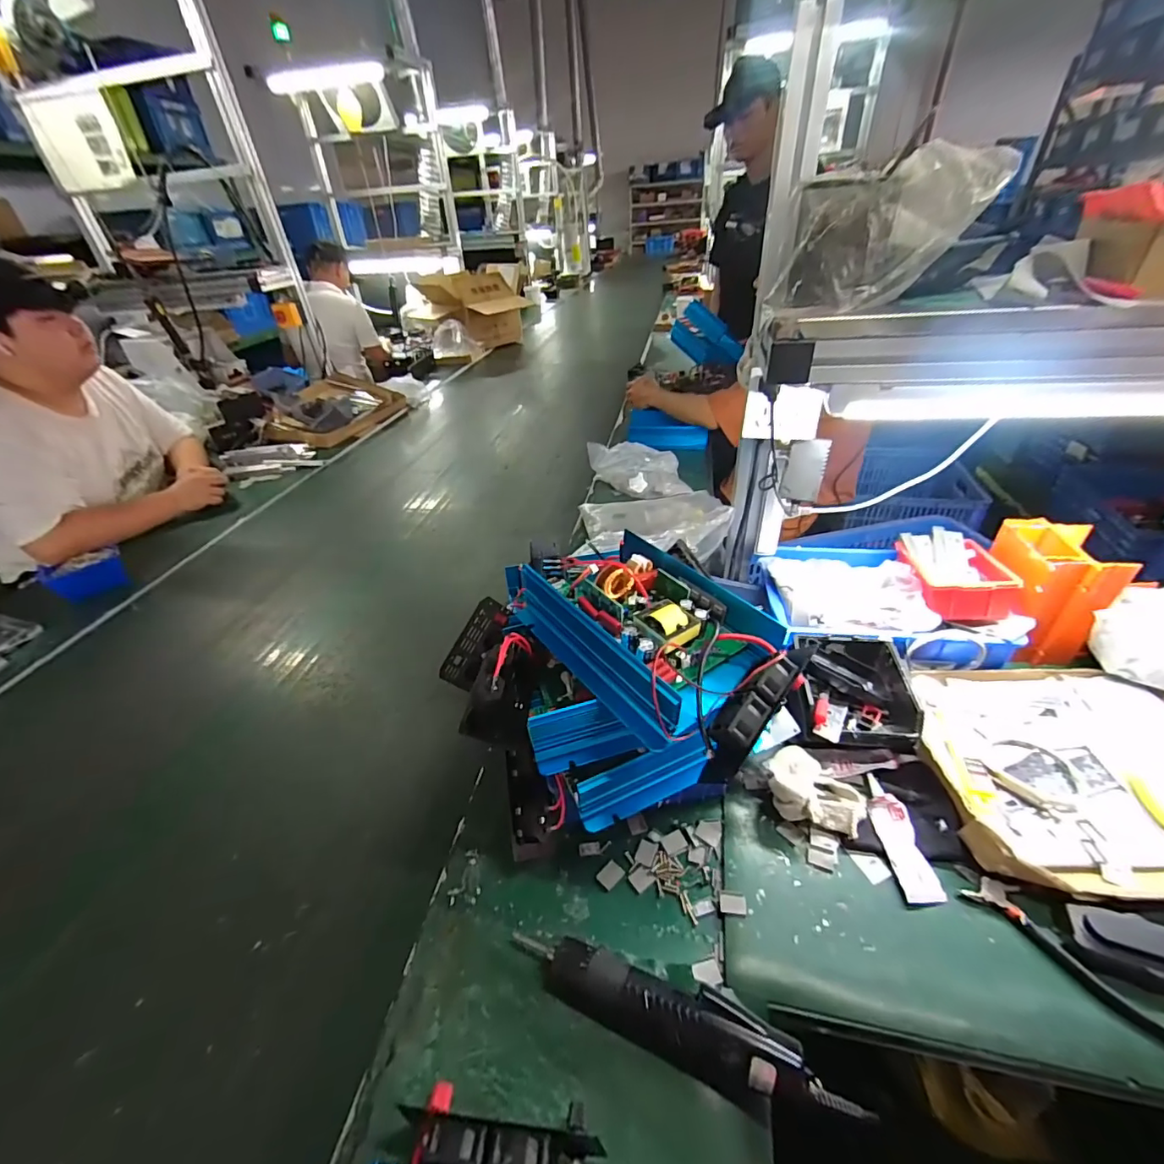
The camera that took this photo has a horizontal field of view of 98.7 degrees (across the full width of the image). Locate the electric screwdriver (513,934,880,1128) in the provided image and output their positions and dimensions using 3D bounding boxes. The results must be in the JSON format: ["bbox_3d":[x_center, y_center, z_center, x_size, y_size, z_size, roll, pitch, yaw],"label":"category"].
[{"bbox_3d":[0.069,0.346,0.397,0.281,0.050,0.054,10,38,19],"label":"electric screwdriver"}]

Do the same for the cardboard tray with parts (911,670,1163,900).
[{"bbox_3d":[0.533,0.194,0.540,0.310,0.038,0.257,-2,36,3],"label":"cardboard tray with parts"}]

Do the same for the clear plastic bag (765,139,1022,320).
[{"bbox_3d":[0.256,-0.300,0.441,0.165,0.108,0.062,14,40,24],"label":"clear plastic bag"}]

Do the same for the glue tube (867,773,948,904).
[{"bbox_3d":[0.322,0.254,0.509,0.033,0.019,0.124,-2,36,3],"label":"glue tube"}]

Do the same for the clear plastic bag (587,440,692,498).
[{"bbox_3d":[0.135,-0.266,1.206,0.241,0.123,0.101,3,36,10],"label":"clear plastic bag"}]

